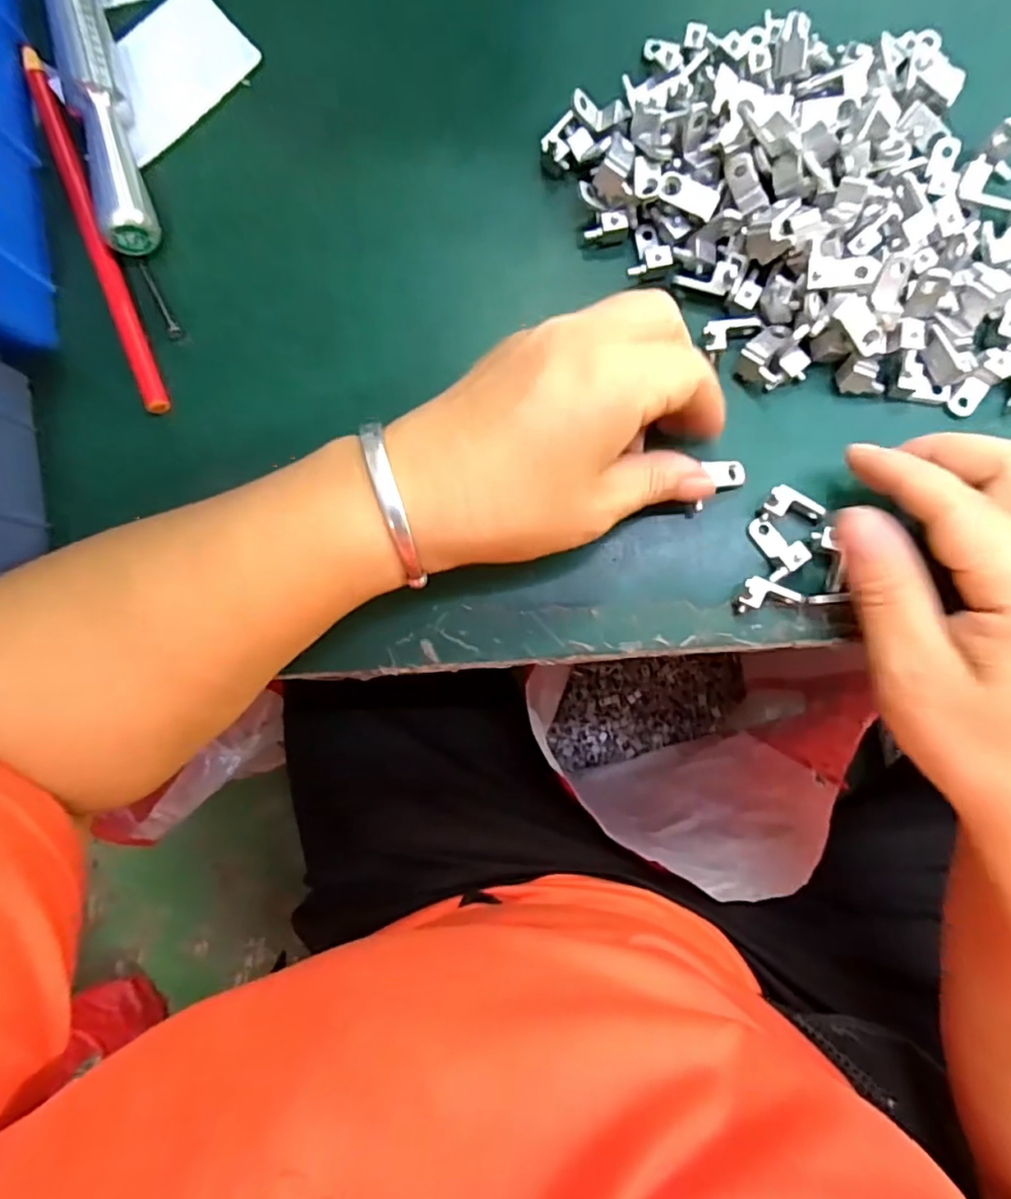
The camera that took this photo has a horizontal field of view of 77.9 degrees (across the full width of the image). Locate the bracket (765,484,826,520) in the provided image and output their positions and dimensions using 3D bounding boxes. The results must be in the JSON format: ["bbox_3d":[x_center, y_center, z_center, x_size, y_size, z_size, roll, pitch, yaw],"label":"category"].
[{"bbox_3d":[0.110,-0.035,0.240,0.021,0.012,0.011,23,88,5],"label":"bracket"}]

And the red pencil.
[{"bbox_3d":[-0.172,-0.155,0.262,0.009,0.010,0.164,-21,86,2],"label":"red pencil"}]

